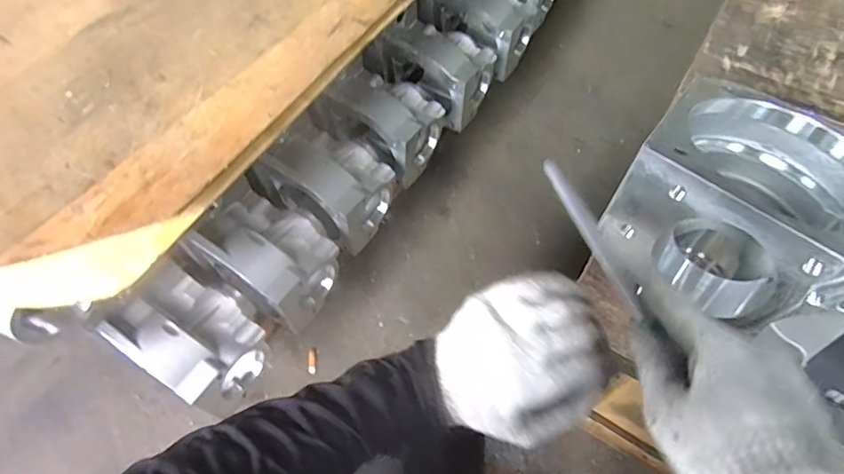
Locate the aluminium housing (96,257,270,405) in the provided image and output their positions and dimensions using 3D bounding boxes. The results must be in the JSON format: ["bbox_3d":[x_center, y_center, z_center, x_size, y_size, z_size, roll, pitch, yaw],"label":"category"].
[{"bbox_3d":[-0.318,0.135,0.769,0.189,0.107,0.153,30,65,15],"label":"aluminium housing"}]

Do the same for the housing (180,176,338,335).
[{"bbox_3d":[-0.235,0.016,0.840,0.202,0.127,0.150,31,65,15],"label":"housing"}]

